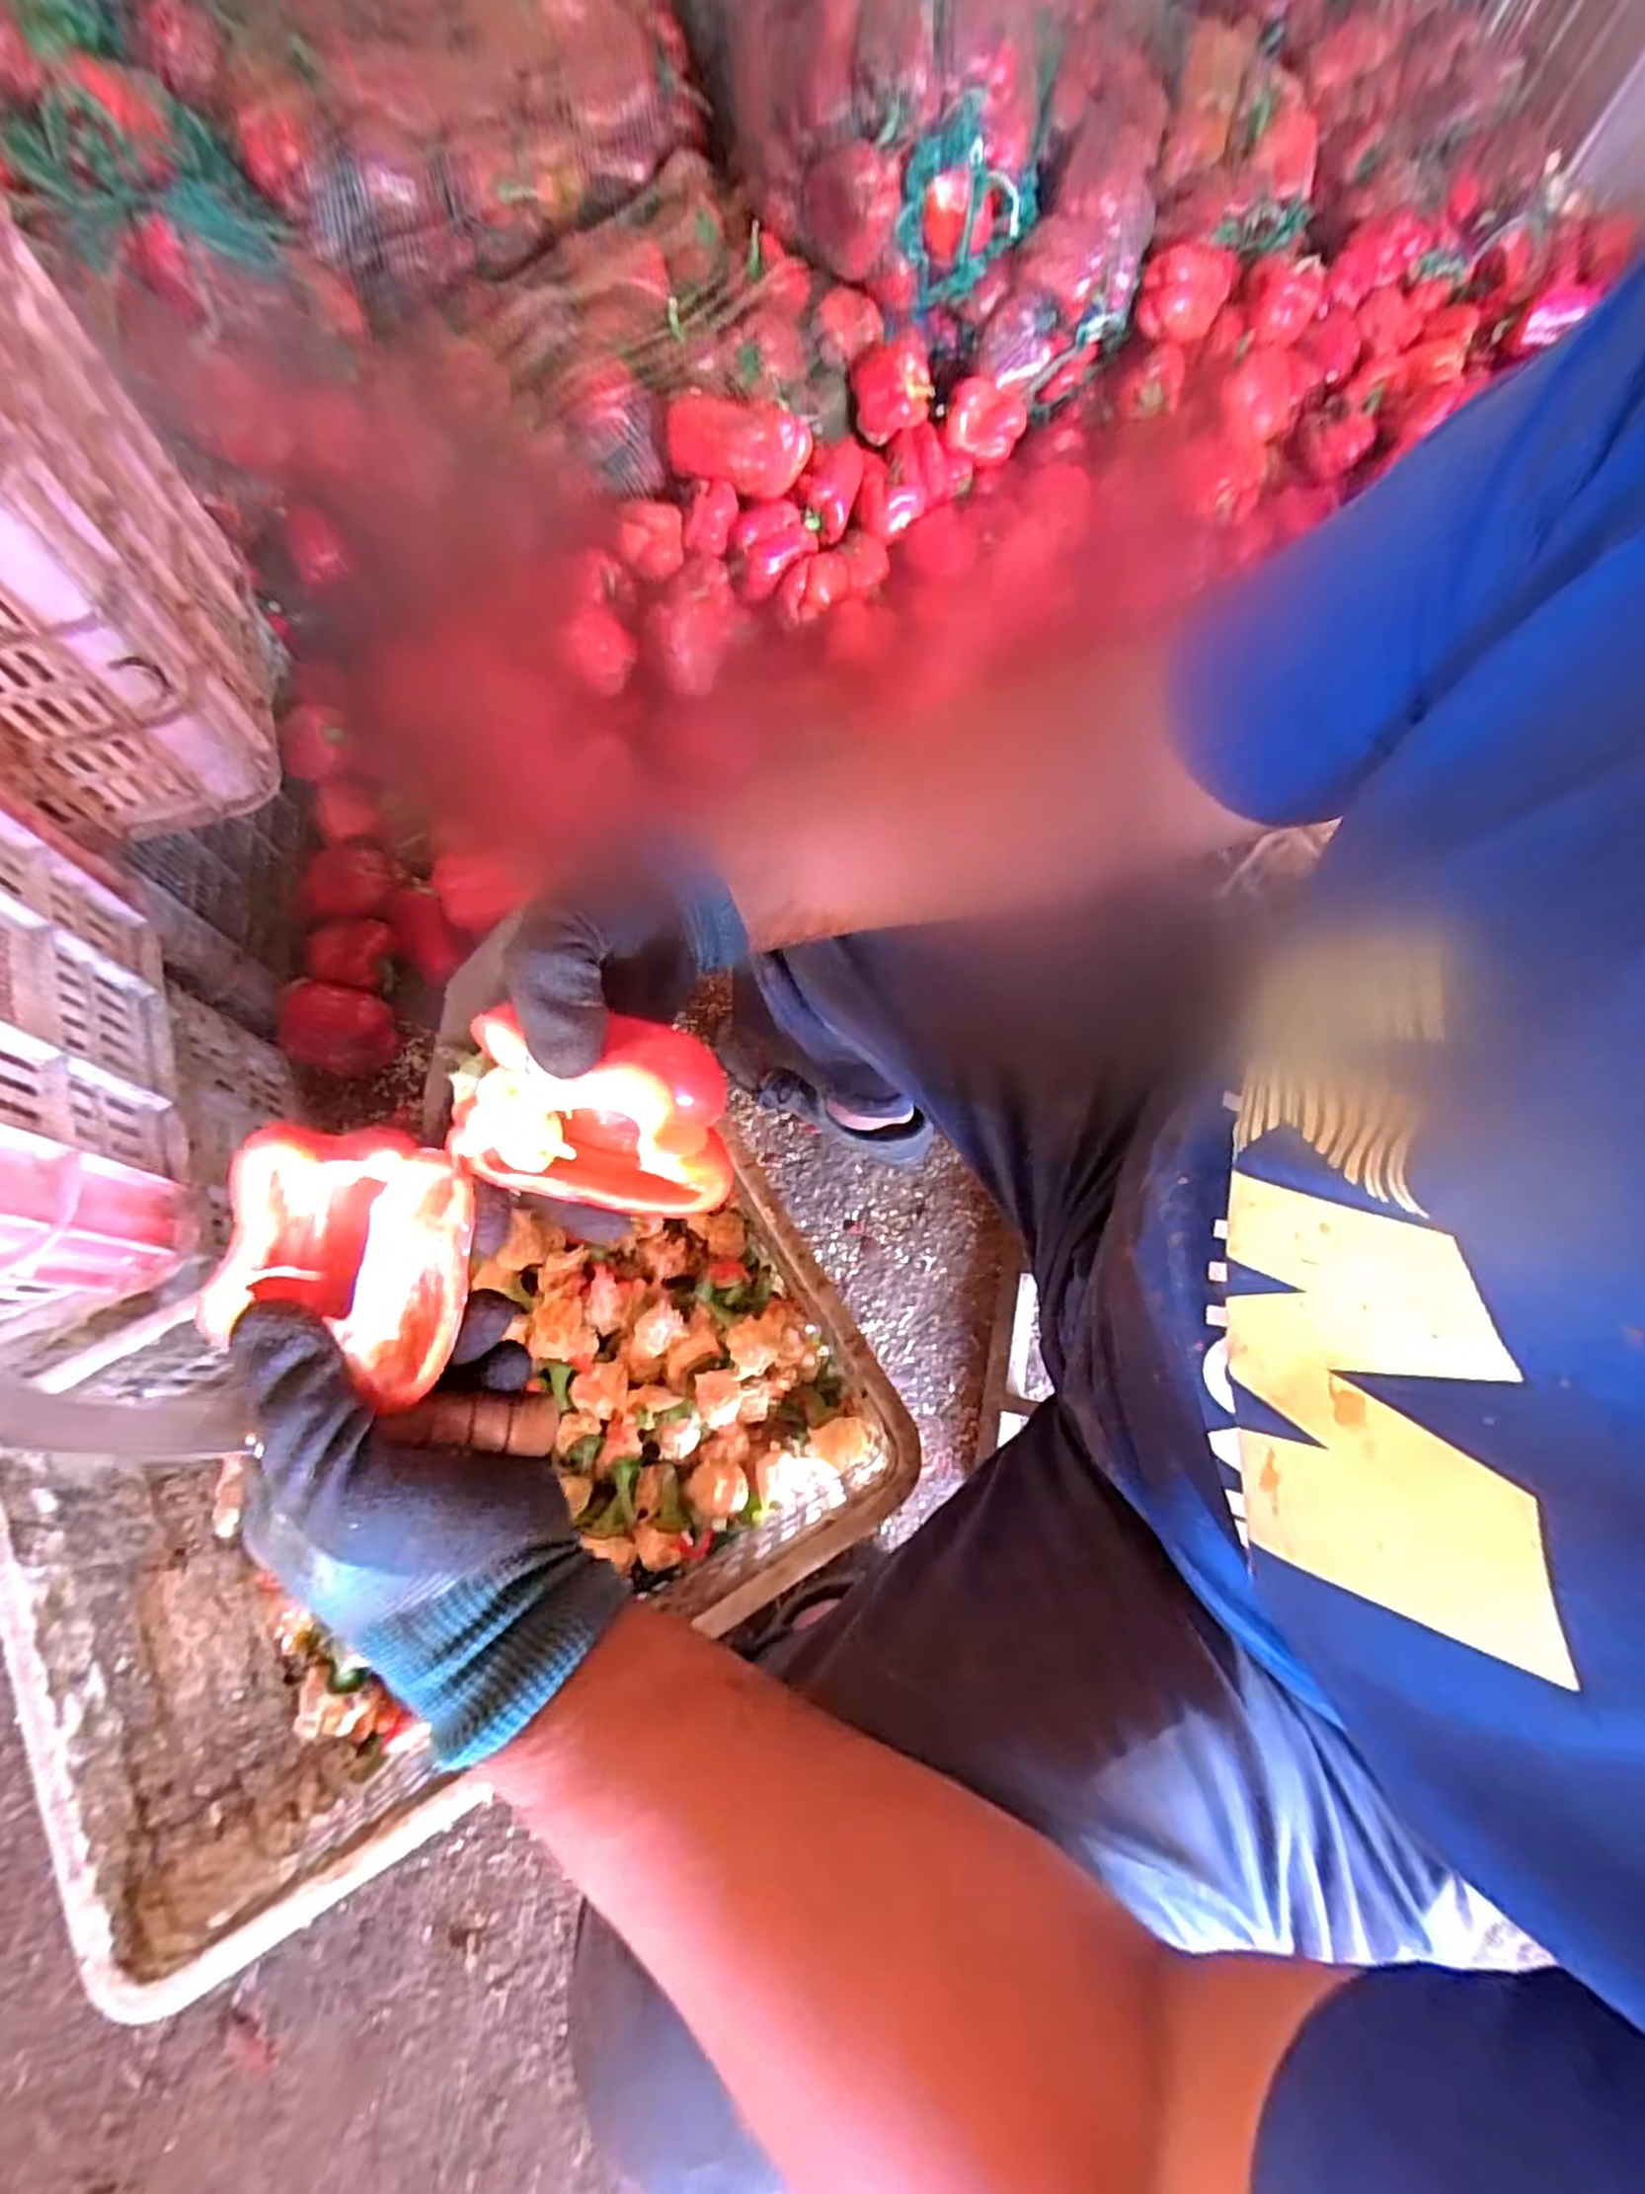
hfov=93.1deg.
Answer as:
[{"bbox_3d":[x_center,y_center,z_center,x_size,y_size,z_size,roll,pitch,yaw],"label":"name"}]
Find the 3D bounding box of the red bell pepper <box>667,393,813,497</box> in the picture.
[{"bbox_3d":[-0.103,-0.774,0.925,0.161,0.078,0.075,11,71,2],"label":"red bell pepper"}]

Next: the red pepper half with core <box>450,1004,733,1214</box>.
[{"bbox_3d":[-0.079,0.004,0.281,0.088,0.069,0.044,4,33,-1],"label":"red pepper half with core"}]

